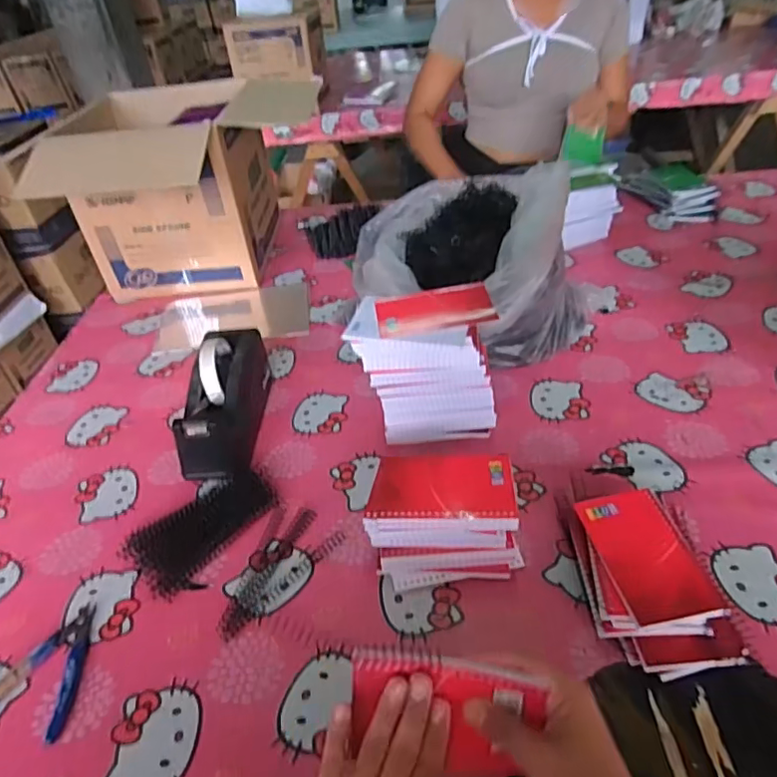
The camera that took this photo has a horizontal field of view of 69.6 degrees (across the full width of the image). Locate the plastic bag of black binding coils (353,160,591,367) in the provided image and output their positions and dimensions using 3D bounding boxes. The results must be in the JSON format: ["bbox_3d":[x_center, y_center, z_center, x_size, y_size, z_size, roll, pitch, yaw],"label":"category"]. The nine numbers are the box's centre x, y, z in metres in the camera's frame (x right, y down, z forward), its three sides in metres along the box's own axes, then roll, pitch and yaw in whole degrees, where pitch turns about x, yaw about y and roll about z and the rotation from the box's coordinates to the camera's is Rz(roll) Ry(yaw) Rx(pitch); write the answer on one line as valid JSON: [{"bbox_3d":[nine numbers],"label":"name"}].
[{"bbox_3d":[0.111,-0.191,0.838,0.279,0.203,0.329,-25,43,-22],"label":"plastic bag of black binding coils"}]

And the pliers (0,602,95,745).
[{"bbox_3d":[-0.304,0.250,0.507,0.083,0.009,0.114,4,40,12],"label":"pliers"}]

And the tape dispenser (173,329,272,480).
[{"bbox_3d":[-0.206,0.013,0.706,0.080,0.111,0.205,-5,39,2],"label":"tape dispenser"}]

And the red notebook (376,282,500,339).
[{"bbox_3d":[0.055,-0.089,0.630,0.135,0.010,0.074,-11,44,-2],"label":"red notebook"}]

